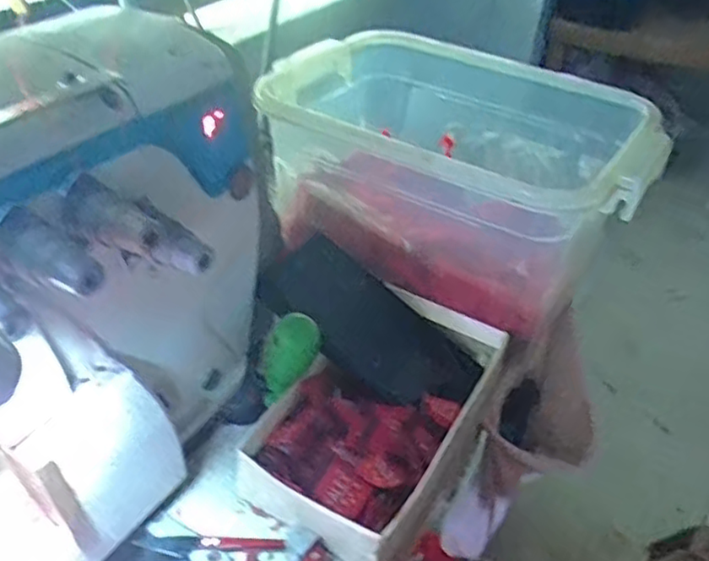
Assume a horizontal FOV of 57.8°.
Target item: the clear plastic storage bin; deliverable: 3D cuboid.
[{"bbox_3d":[0.070,-0.087,0.506,0.282,0.126,0.191,23,42,25],"label":"clear plastic storage bin"}]

